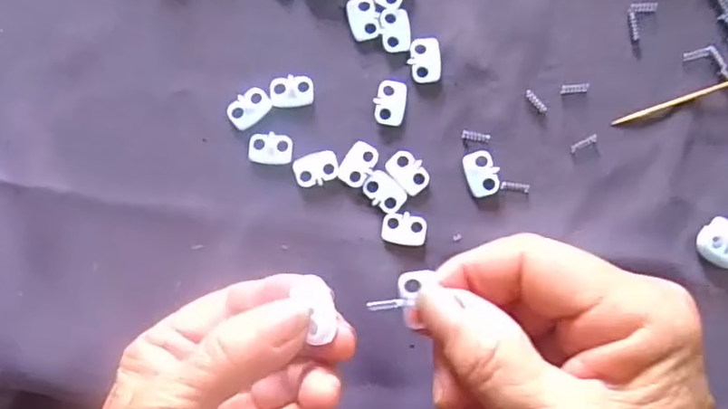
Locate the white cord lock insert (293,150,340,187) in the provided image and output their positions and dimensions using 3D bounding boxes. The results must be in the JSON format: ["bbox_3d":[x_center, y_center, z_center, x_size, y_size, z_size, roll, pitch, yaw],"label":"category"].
[{"bbox_3d":[-0.020,-0.015,0.261,0.018,0.004,0.014,-10,88,0],"label":"white cord lock insert"}]

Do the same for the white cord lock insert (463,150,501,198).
[{"bbox_3d":[0.050,-0.013,0.259,0.014,0.004,0.020,-23,88,0],"label":"white cord lock insert"}]

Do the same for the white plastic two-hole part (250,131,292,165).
[{"bbox_3d":[-0.040,-0.024,0.261,0.019,0.004,0.013,7,88,1],"label":"white plastic two-hole part"}]

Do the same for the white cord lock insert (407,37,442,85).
[{"bbox_3d":[0.026,-0.062,0.260,0.014,0.004,0.019,-1,88,0],"label":"white cord lock insert"}]

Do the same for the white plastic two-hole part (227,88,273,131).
[{"bbox_3d":[-0.049,-0.042,0.262,0.019,0.004,0.013,-39,88,-1],"label":"white plastic two-hole part"}]

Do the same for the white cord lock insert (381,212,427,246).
[{"bbox_3d":[0.017,0.011,0.258,0.019,0.004,0.013,7,88,1],"label":"white cord lock insert"}]

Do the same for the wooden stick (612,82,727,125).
[{"bbox_3d":[0.137,-0.045,0.257,0.064,0.004,0.004,-19,88,0],"label":"wooden stick"}]

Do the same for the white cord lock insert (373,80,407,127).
[{"bbox_3d":[0.011,-0.044,0.260,0.013,0.004,0.019,11,88,1],"label":"white cord lock insert"}]

